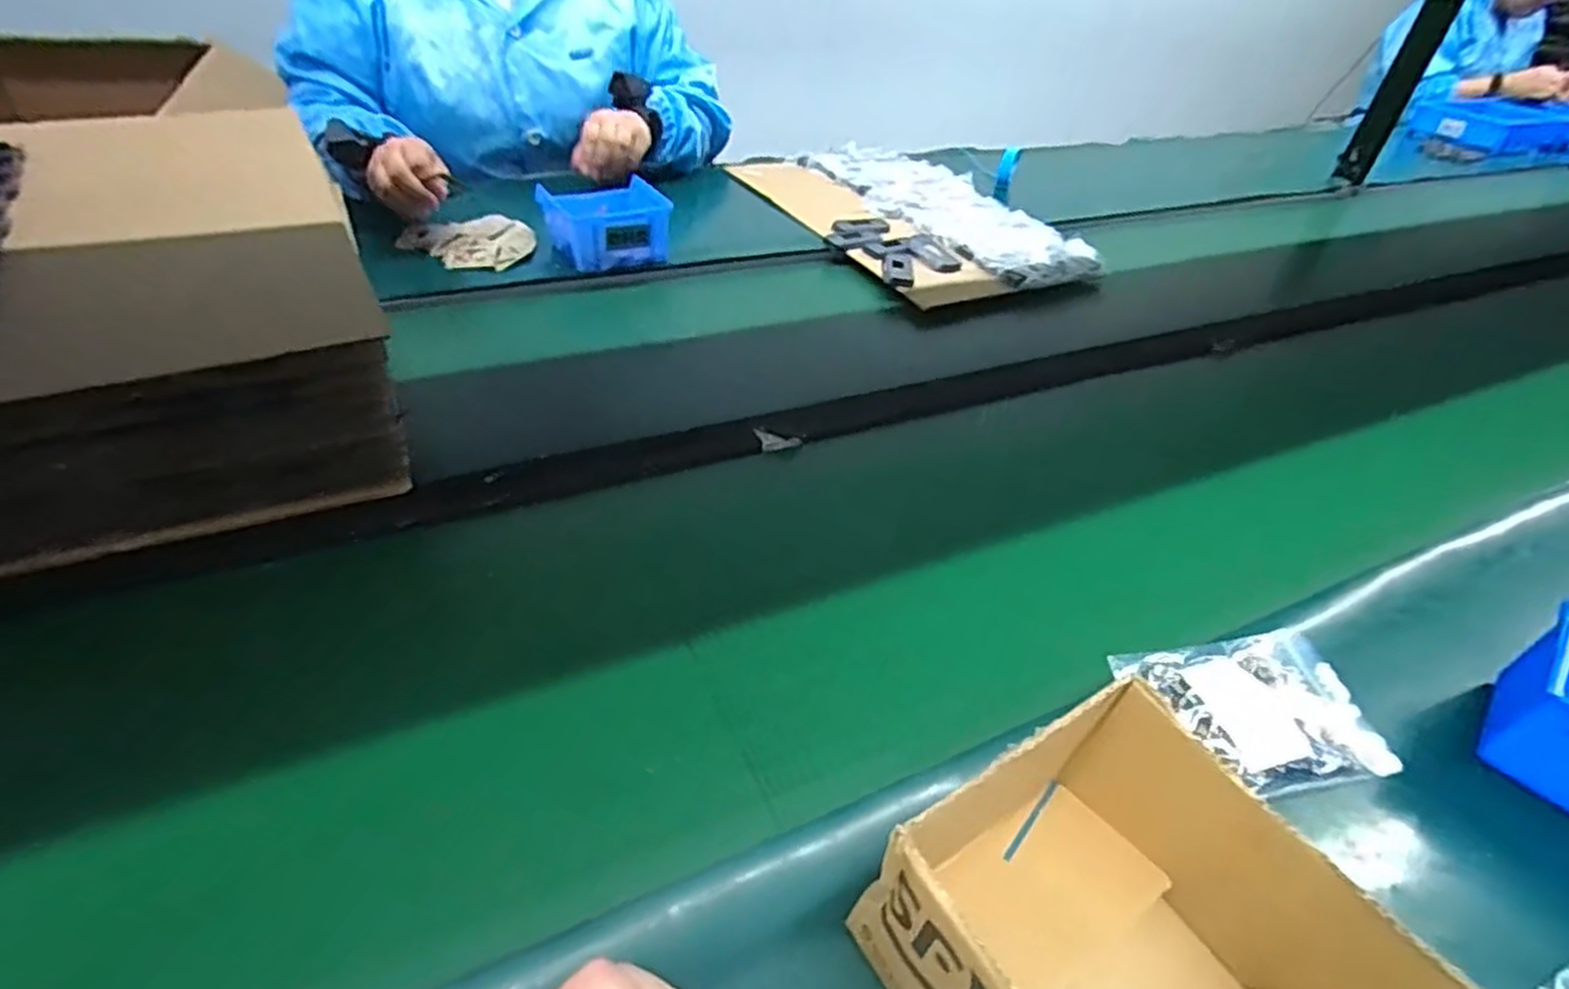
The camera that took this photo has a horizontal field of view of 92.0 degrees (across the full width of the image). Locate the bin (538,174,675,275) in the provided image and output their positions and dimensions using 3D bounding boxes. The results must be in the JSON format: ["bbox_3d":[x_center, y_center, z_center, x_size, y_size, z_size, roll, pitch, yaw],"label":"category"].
[{"bbox_3d":[-0.207,-0.316,0.882,0.128,0.065,0.128,-20,48,-29],"label":"bin"}]

